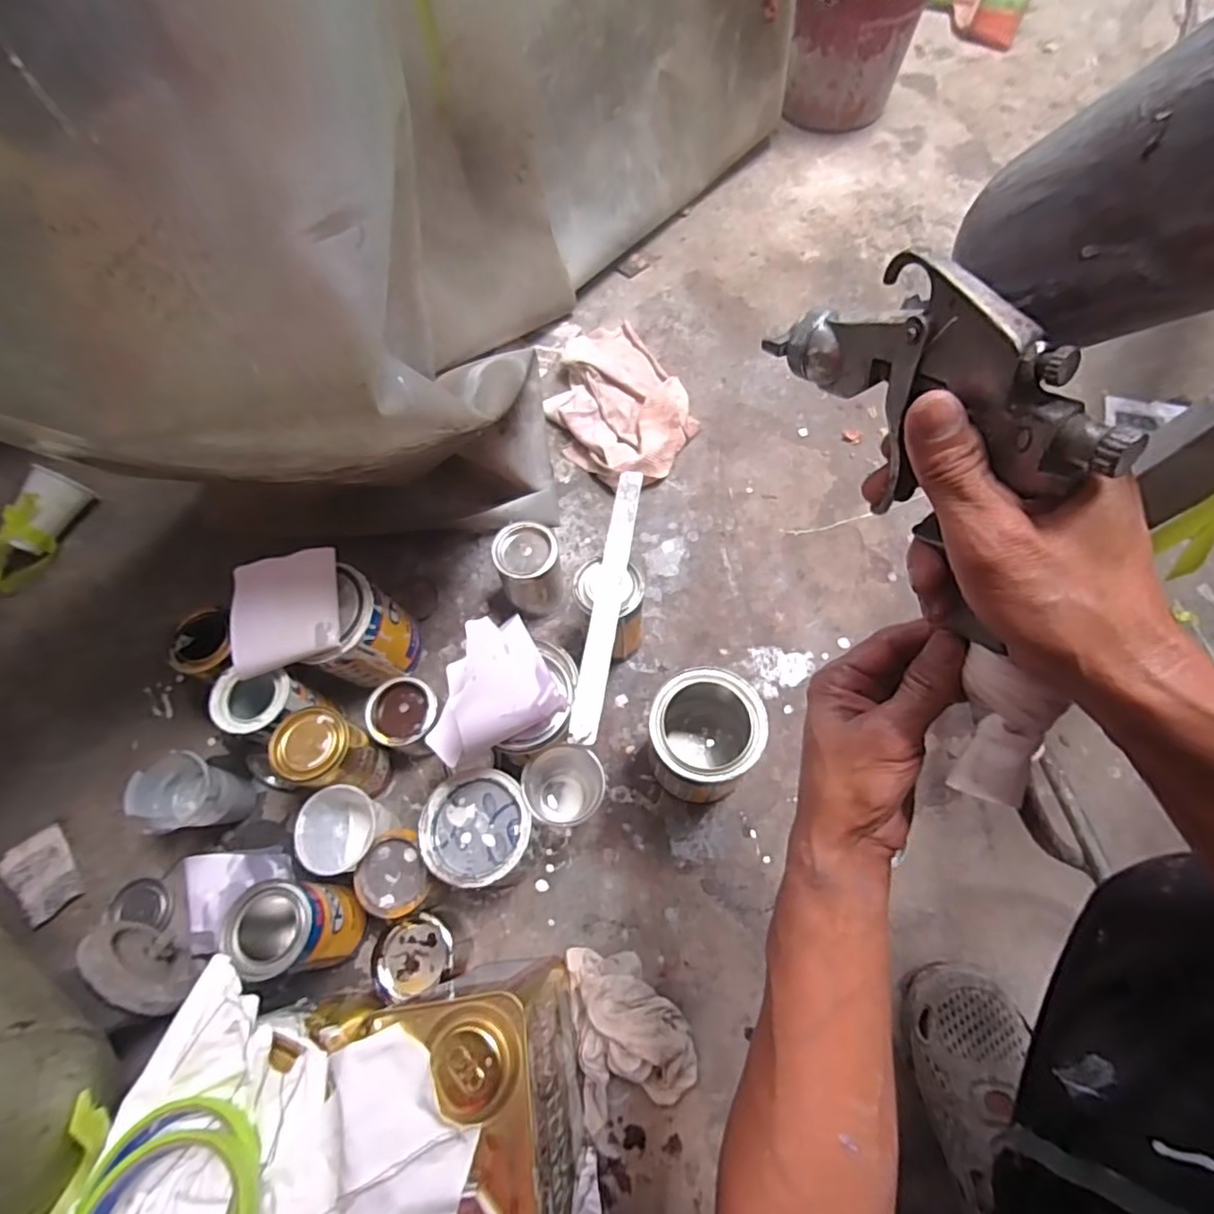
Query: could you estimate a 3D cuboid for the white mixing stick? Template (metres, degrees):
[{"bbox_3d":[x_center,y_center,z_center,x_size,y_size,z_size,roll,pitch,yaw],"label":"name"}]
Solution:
[{"bbox_3d":[0.002,-0.014,0.618,0.028,0.008,0.307,5,62,11],"label":"white mixing stick"}]

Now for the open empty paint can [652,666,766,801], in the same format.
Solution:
[{"bbox_3d":[0.096,0.132,0.619,0.108,0.133,0.103,-1,65,2],"label":"open empty paint can"}]

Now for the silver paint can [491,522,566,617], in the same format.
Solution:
[{"bbox_3d":[-0.089,-0.041,0.727,0.074,0.110,0.074,-1,65,2],"label":"silver paint can"}]

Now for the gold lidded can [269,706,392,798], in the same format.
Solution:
[{"bbox_3d":[-0.275,0.155,0.630,0.079,0.140,0.071,13,66,9],"label":"gold lidded can"}]

